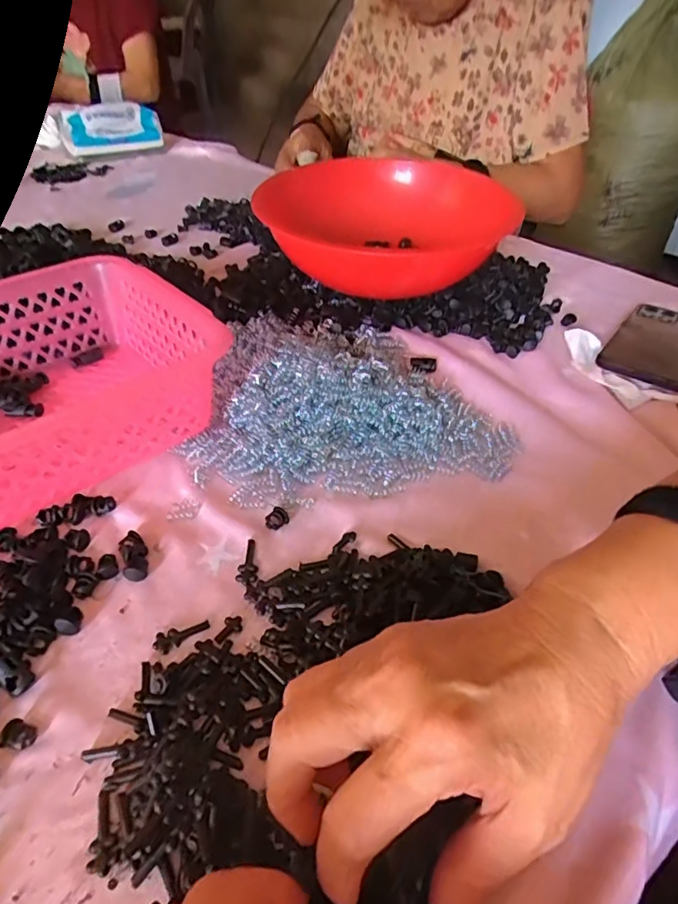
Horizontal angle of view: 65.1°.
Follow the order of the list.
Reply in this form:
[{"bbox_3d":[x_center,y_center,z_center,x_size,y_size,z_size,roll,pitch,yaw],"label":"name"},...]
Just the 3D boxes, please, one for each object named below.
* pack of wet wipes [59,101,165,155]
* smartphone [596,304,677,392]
[{"bbox_3d":[-0.404,-0.577,0.951,0.160,0.072,0.060,-30,51,-29],"label":"pack of wet wipes"},{"bbox_3d":[0.296,-0.101,0.486,0.075,0.012,0.161,29,45,24],"label":"smartphone"}]

